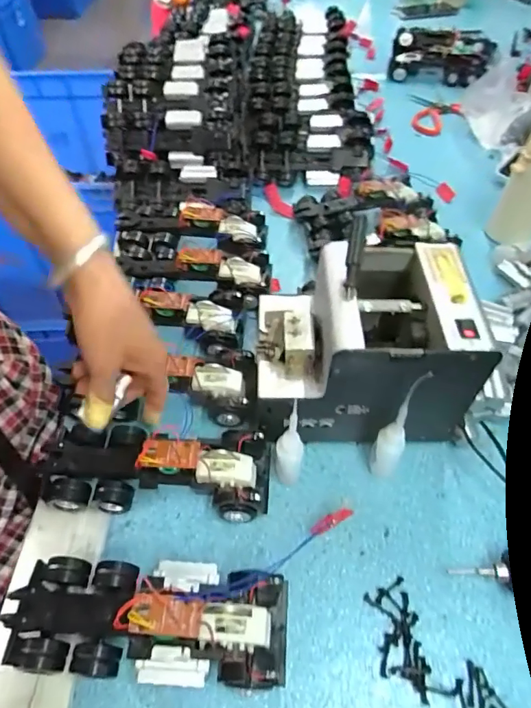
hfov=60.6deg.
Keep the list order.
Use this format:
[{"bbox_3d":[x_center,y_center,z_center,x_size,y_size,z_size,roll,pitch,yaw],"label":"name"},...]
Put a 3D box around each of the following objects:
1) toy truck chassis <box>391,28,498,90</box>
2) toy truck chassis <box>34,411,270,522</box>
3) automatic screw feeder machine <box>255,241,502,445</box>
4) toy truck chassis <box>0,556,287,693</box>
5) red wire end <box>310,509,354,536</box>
[{"bbox_3d":[0.378,-0.622,0.947,0.223,0.067,0.105,8,51,6],"label":"toy truck chassis"},{"bbox_3d":[-0.094,0.094,0.393,0.190,0.054,0.076,3,53,2],"label":"toy truck chassis"},{"bbox_3d":[0.082,0.003,0.415,0.176,0.144,0.143,-1,53,-1],"label":"automatic screw feeder machine"},{"bbox_3d":[-0.082,0.189,0.324,0.192,0.058,0.073,3,53,3],"label":"toy truck chassis"},{"bbox_3d":[0.056,0.142,0.385,0.038,0.014,0.010,-32,56,6],"label":"red wire end"}]

